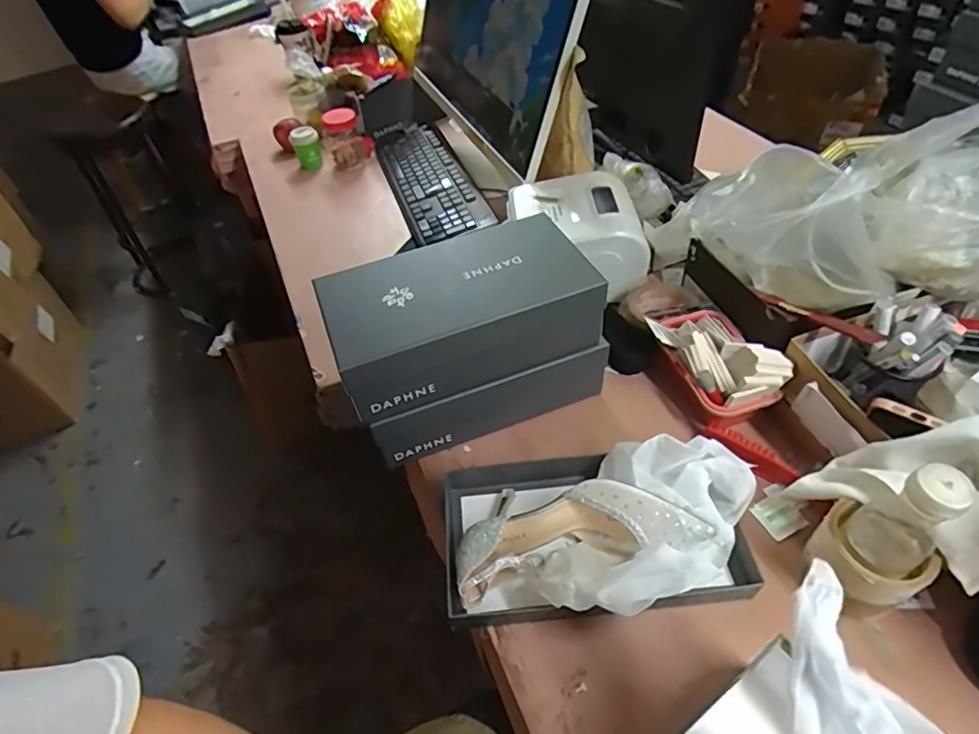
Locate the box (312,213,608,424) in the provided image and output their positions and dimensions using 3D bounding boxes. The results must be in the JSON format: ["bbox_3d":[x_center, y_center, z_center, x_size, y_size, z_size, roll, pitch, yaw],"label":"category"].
[{"bbox_3d":[-0.033,-0.065,0.647,0.295,0.106,0.146,-20,49,-11],"label":"box"}]

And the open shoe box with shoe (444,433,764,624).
[{"bbox_3d":[0.111,0.156,0.555,0.306,0.129,0.185,-5,48,2],"label":"open shoe box with shoe"}]

